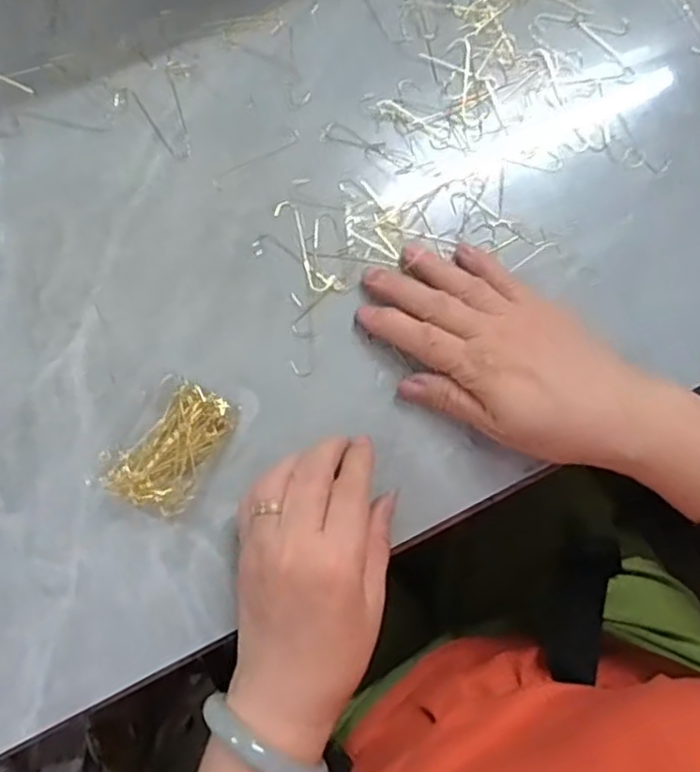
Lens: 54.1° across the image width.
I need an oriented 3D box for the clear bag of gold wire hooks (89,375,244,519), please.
[{"bbox_3d":[-0.098,0.034,0.379,0.046,0.018,0.072,29,78,5],"label":"clear bag of gold wire hooks"}]

